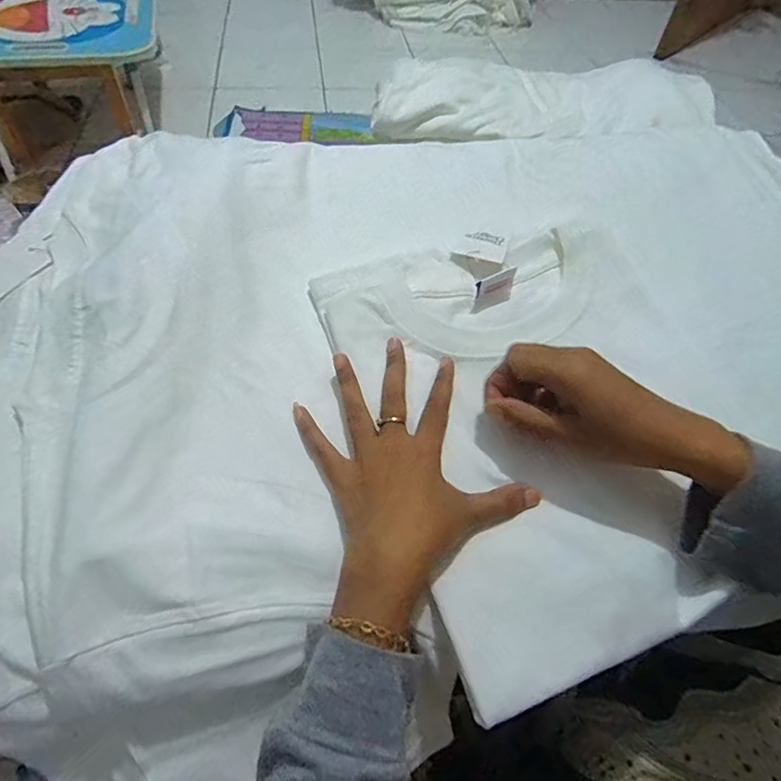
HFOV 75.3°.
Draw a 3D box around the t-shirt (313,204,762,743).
[{"bbox_3d":[0.121,0.011,0.379,0.272,0.020,0.323,-18,65,-12],"label":"t-shirt"}]

